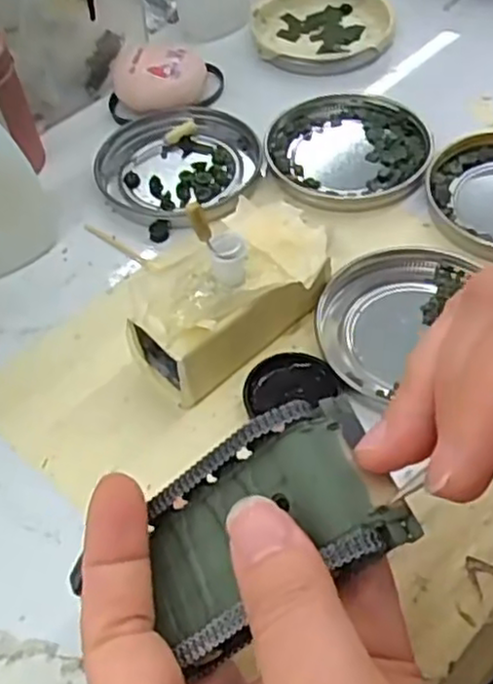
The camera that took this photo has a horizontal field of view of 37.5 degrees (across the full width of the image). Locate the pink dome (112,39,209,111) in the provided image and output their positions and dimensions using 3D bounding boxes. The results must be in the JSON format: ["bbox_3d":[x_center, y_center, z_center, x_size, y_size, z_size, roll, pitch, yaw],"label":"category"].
[{"bbox_3d":[-0.046,-0.139,0.384,0.047,0.025,0.035,-9,53,-2],"label":"pink dome"}]

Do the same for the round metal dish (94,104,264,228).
[{"bbox_3d":[-0.034,-0.087,0.355,0.076,0.009,0.077,-3,53,3],"label":"round metal dish"}]

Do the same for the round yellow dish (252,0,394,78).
[{"bbox_3d":[0.044,-0.182,0.423,0.076,0.014,0.075,-3,53,3],"label":"round yellow dish"}]

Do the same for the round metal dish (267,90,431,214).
[{"bbox_3d":[0.049,-0.094,0.354,0.077,0.006,0.079,-3,53,3],"label":"round metal dish"}]

